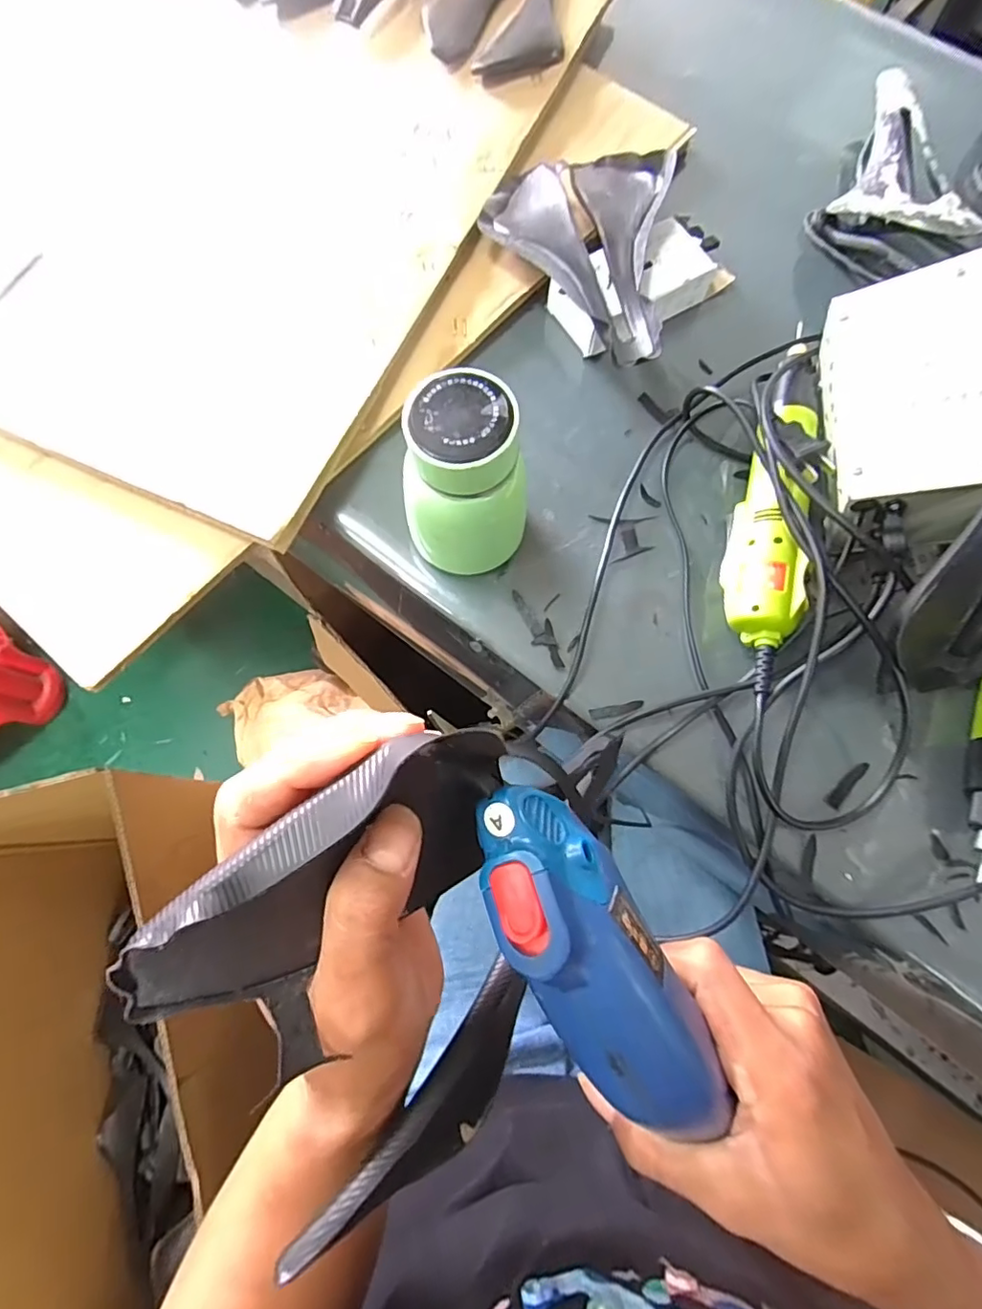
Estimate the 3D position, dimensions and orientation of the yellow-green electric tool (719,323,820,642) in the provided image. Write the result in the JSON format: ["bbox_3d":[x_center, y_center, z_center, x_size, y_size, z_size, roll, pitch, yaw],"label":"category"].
[{"bbox_3d":[0.196,-0.121,0.385,0.044,0.065,0.237,14,74,2],"label":"yellow-green electric tool"}]

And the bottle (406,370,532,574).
[{"bbox_3d":[-0.015,-0.105,0.351,0.078,0.118,0.074,15,74,3],"label":"bottle"}]

